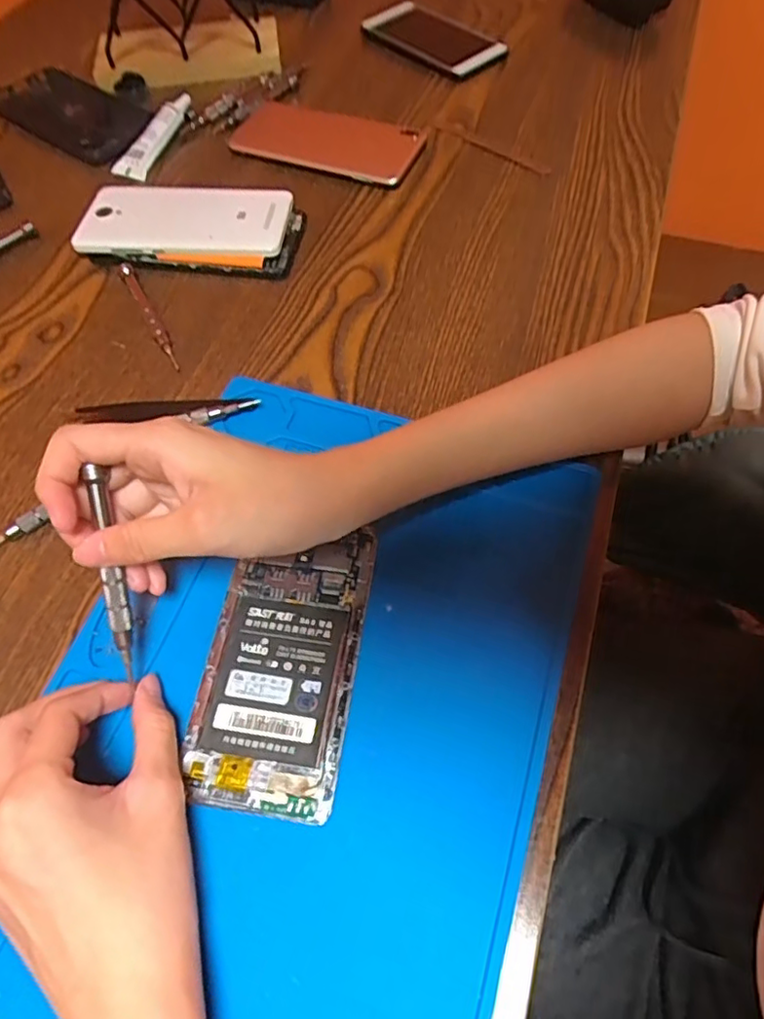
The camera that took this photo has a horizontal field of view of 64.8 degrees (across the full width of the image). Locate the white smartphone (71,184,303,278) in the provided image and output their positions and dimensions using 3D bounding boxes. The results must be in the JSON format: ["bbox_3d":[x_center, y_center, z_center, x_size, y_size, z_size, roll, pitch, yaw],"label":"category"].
[{"bbox_3d":[-0.142,-0.211,0.445,0.160,0.016,0.080,6,61,6],"label":"white smartphone"}]

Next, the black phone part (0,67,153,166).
[{"bbox_3d":[-0.275,-0.351,0.529,0.163,0.005,0.085,33,67,19],"label":"black phone part"}]

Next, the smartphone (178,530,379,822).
[{"bbox_3d":[-0.047,0.070,0.287,0.069,0.005,0.132,6,61,6],"label":"smartphone"}]

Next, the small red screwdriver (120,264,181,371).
[{"bbox_3d":[-0.158,-0.133,0.406,0.009,0.008,0.102,-27,63,-12],"label":"small red screwdriver"}]

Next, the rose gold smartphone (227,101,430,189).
[{"bbox_3d":[-0.050,-0.303,0.494,0.156,0.015,0.068,19,73,15],"label":"rose gold smartphone"}]

